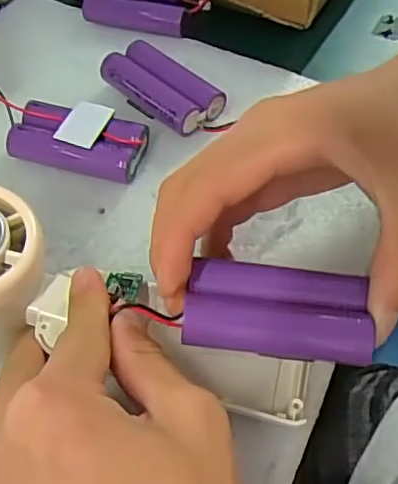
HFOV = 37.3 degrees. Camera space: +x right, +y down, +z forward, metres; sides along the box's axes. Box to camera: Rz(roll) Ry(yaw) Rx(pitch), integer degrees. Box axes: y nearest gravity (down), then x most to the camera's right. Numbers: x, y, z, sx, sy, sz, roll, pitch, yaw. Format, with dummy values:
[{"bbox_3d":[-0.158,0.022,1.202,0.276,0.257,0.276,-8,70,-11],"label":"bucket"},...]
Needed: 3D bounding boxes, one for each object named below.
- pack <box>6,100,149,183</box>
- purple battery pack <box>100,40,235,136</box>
[{"bbox_3d":[-0.062,-0.053,0.304,0.067,0.021,0.032,13,53,8],"label":"pack"},{"bbox_3d":[-0.021,-0.086,0.329,0.067,0.020,0.033,38,60,25],"label":"purple battery pack"}]

